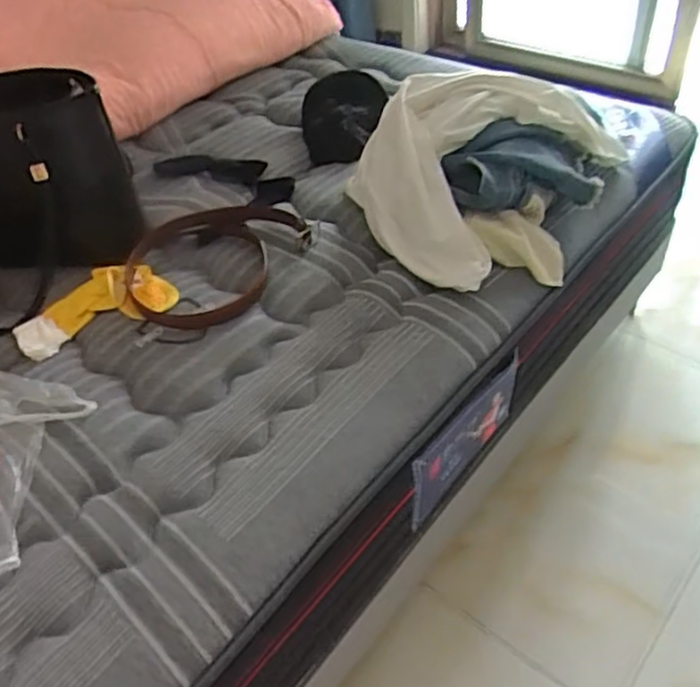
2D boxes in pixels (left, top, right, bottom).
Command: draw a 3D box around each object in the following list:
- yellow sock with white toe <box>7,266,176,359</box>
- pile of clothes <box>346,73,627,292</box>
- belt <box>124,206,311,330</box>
[{"bbox_3d":[-0.377,-0.056,1.021,0.226,0.026,0.123,-21,46,-14],"label":"yellow sock with white toe"},{"bbox_3d":[0.203,-0.253,1.043,0.431,0.190,0.359,4,45,10],"label":"pile of clothes"},{"bbox_3d":[-0.229,-0.139,1.078,0.258,0.039,0.277,-3,44,3],"label":"belt"}]

